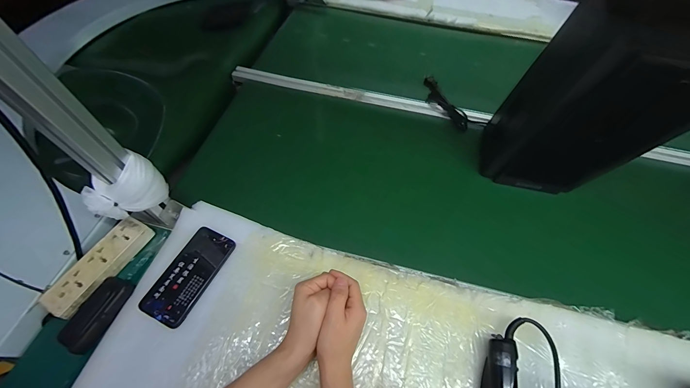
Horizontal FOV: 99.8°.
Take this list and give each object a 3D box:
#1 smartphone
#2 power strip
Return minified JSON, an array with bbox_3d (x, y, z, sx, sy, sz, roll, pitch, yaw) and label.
[{"bbox_3d":[-0.258,0.134,0.486,0.077,0.014,0.154,23,60,13],"label":"smartphone"},{"bbox_3d":[-0.405,0.117,0.482,0.052,0.027,0.168,24,61,13],"label":"power strip"}]

